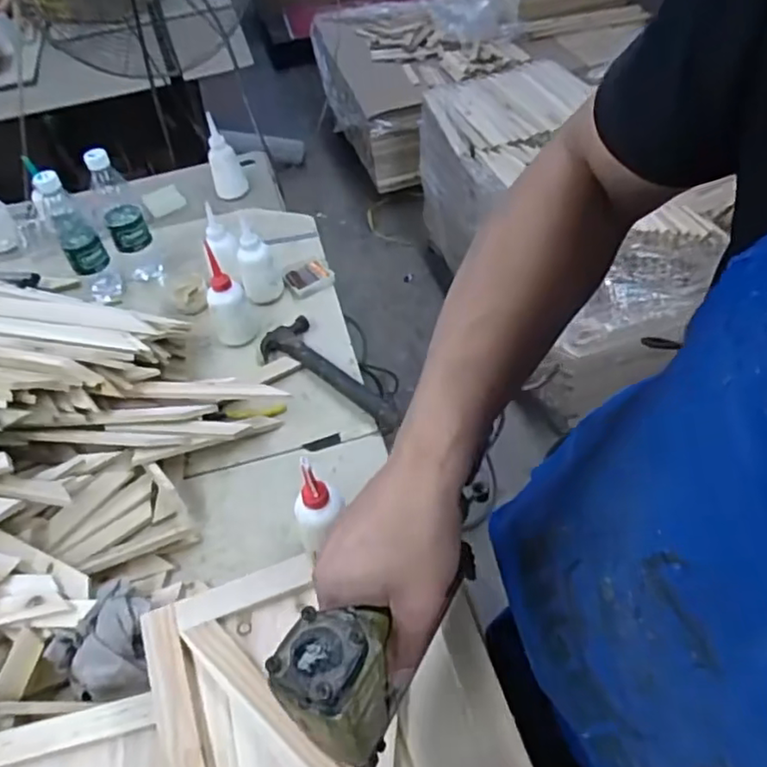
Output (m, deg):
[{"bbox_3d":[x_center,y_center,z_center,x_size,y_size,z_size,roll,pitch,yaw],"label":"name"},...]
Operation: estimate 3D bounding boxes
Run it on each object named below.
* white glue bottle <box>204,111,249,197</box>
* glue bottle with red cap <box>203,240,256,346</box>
[{"bbox_3d":[-0.314,-0.439,1.258,0.065,0.152,0.053,-16,48,-8],"label":"white glue bottle"},{"bbox_3d":[-0.233,-0.132,0.927,0.055,0.132,0.059,-16,48,-8],"label":"glue bottle with red cap"}]

